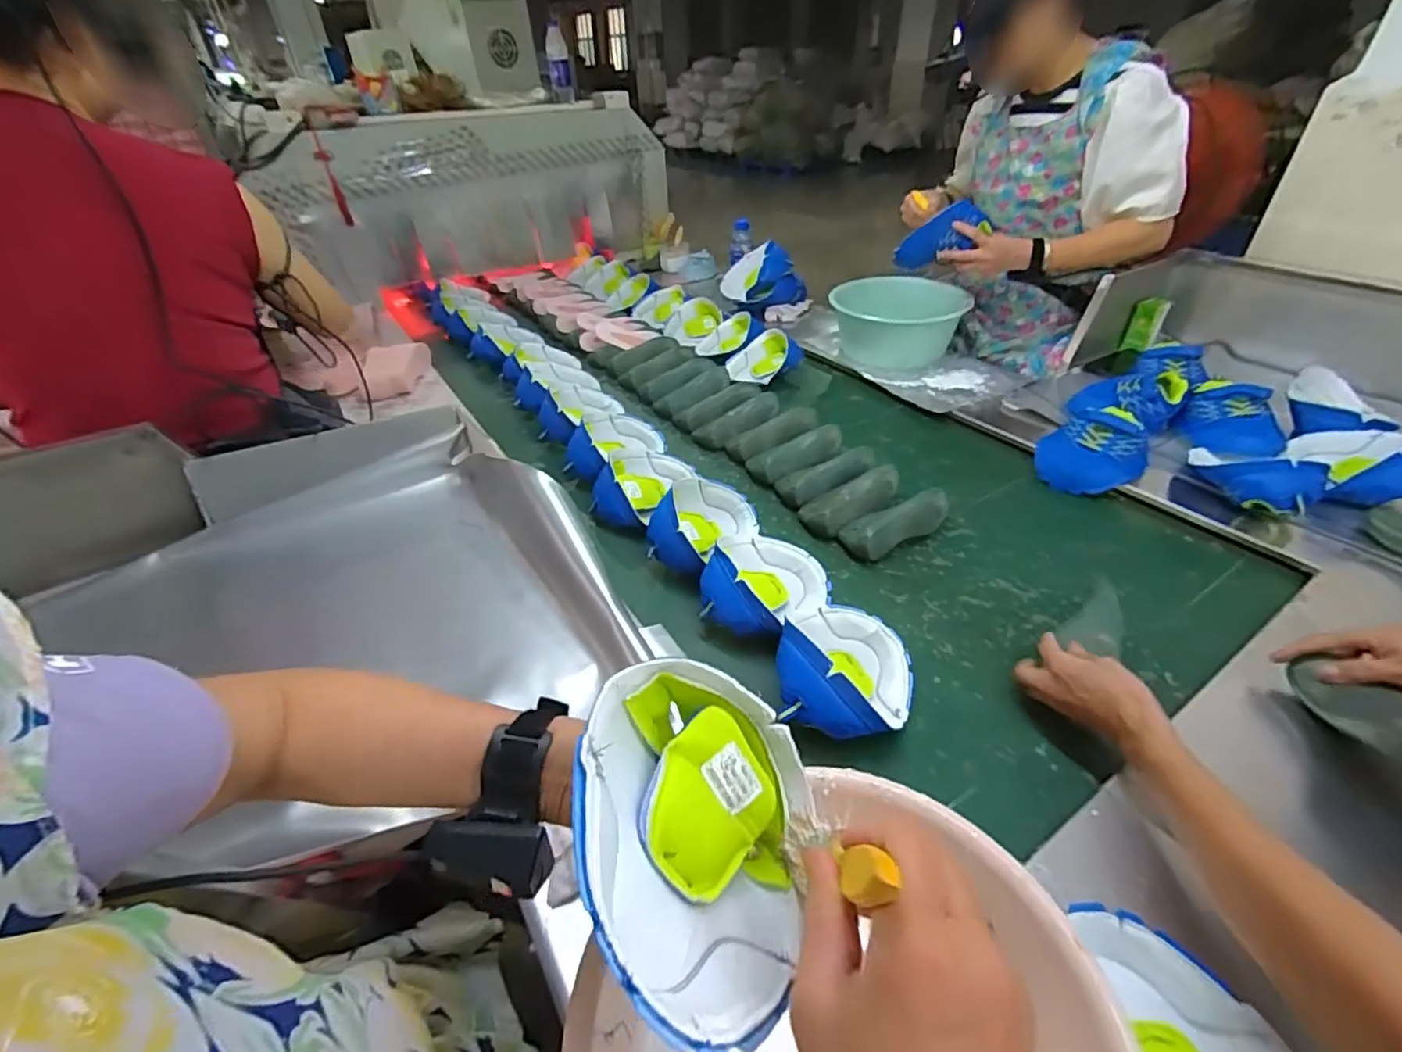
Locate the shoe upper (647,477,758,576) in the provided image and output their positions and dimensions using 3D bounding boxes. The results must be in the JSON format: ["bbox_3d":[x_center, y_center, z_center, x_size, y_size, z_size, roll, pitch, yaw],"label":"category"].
[{"bbox_3d":[0.004,0.002,0.891,0.123,0.095,0.188,16,42,24],"label":"shoe upper"}]

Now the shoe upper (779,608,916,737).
[{"bbox_3d":[0.165,0.161,0.674,0.133,0.103,0.174,18,43,25],"label":"shoe upper"}]

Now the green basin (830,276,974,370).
[{"bbox_3d":[0.466,-0.502,1.449,0.284,0.133,0.290,2,38,7],"label":"green basin"}]

